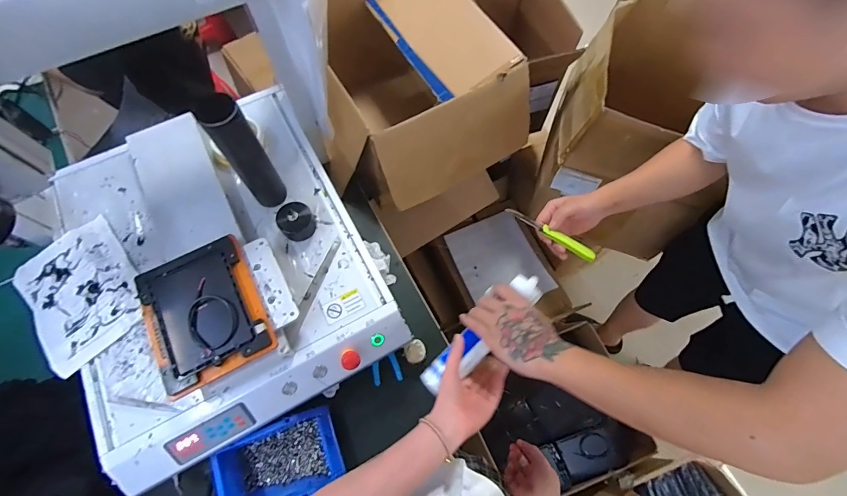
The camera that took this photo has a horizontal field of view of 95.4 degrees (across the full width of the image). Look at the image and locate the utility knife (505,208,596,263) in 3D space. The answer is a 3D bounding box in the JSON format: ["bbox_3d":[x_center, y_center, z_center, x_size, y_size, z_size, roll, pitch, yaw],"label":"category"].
[{"bbox_3d":[0.220,-0.027,0.673,0.166,0.024,0.017,35,72,13],"label":"utility knife"}]

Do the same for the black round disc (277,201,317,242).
[{"bbox_3d":[-0.213,-0.047,0.645,0.056,0.046,0.054,0,67,0],"label":"black round disc"}]

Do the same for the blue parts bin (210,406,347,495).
[{"bbox_3d":[-0.232,0.354,0.626,0.184,0.078,0.120,-23,69,-9],"label":"blue parts bin"}]

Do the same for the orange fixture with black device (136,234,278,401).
[{"bbox_3d":[-0.320,0.094,0.556,0.153,0.022,0.193,-27,70,-11],"label":"orange fixture with black device"}]

